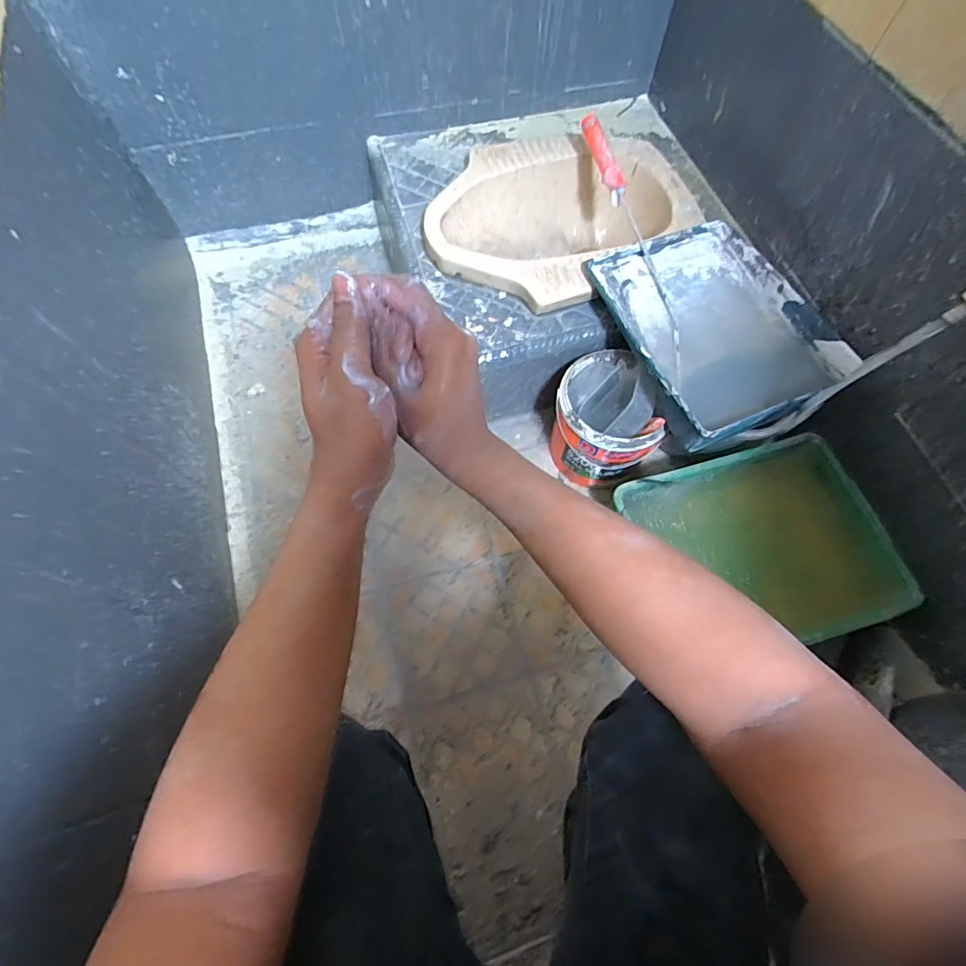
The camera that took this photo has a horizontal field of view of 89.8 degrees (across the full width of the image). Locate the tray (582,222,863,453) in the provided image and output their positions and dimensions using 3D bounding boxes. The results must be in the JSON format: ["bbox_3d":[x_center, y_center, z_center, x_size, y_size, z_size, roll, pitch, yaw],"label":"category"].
[{"bbox_3d":[0.360,-0.246,0.770,0.286,0.070,0.377,-19,68,-10],"label":"tray"}]

